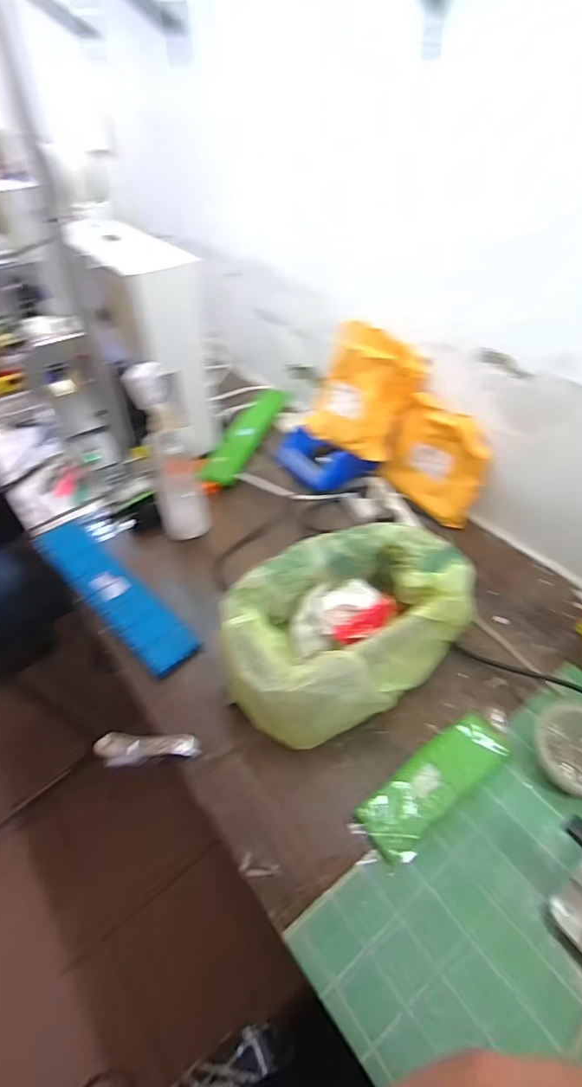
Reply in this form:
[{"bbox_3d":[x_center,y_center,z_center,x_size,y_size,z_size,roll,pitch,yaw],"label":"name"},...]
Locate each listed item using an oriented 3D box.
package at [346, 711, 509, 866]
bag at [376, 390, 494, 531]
[{"bbox_3d":[0.158,0.247,0.513,0.215,0.019,0.062,-30,52,-25],"label":"package"},{"bbox_3d":[0.234,-0.138,0.787,0.064,0.151,0.169,-25,50,-21],"label":"bag"}]

